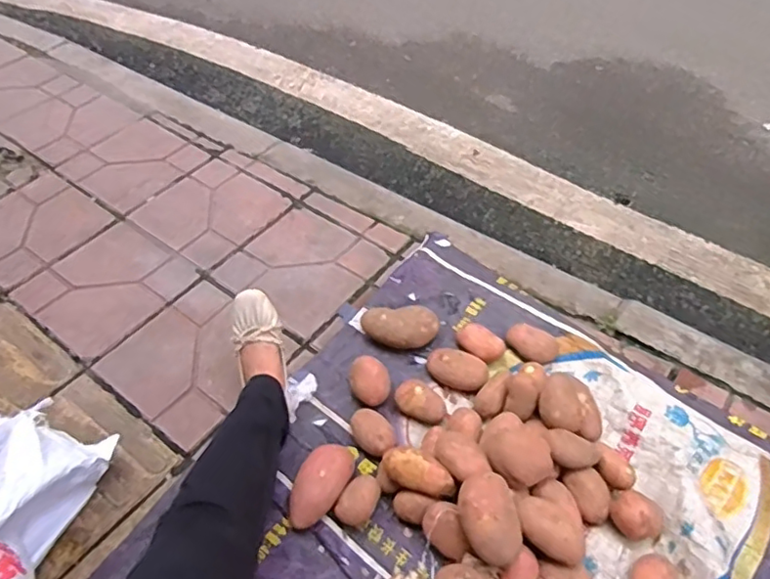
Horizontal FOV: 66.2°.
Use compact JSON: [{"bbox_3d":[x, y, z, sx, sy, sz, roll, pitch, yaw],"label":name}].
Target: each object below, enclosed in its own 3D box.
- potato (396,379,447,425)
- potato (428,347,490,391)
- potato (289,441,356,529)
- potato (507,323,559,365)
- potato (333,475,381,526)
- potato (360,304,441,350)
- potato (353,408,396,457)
[{"bbox_3d":[0.066,0.204,1.069,0.093,0.047,0.061,28,56,22],"label":"potato"},{"bbox_3d":[0.135,0.152,1.110,0.115,0.046,0.065,21,53,17],"label":"potato"},{"bbox_3d":[-0.107,0.325,0.974,0.081,0.055,0.140,18,52,15],"label":"potato"},{"bbox_3d":[0.282,0.106,1.140,0.100,0.050,0.062,26,55,20],"label":"potato"},{"bbox_3d":[-0.041,0.341,0.954,0.052,0.039,0.081,23,54,18],"label":"potato"},{"bbox_3d":[0.029,0.077,1.165,0.150,0.061,0.080,1,50,1],"label":"potato"},{"bbox_3d":[-0.022,0.252,1.035,0.060,0.044,0.097,-27,55,-20],"label":"potato"}]

